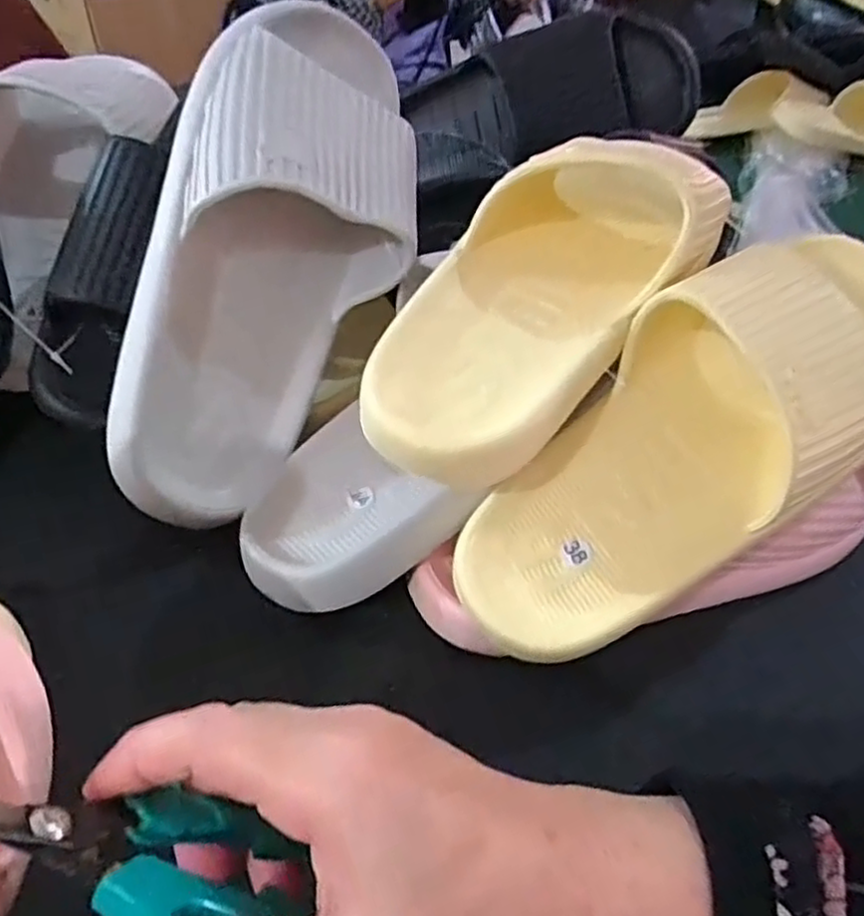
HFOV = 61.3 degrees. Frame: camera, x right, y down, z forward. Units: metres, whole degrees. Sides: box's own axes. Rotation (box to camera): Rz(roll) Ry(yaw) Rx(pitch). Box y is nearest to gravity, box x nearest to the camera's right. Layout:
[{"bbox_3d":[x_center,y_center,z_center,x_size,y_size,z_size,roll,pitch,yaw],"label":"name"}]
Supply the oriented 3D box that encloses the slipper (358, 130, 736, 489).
[{"bbox_3d":[0.055,-0.084,0.323,0.099,0.071,0.228,27,50,23],"label":"slipper"}]

